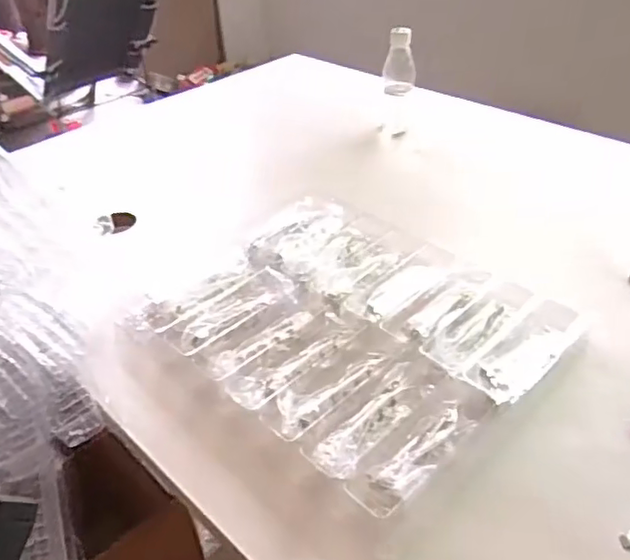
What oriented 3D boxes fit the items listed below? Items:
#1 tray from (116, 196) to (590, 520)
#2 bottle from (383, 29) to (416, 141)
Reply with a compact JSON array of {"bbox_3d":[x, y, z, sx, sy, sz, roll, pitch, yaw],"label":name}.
[{"bbox_3d":[0.030,0.042,0.657,0.406,0.041,0.333,30,49,35],"label":"tray"},{"bbox_3d":[0.145,-0.339,1.019,0.050,0.173,0.047,-8,38,-6],"label":"bottle"}]

